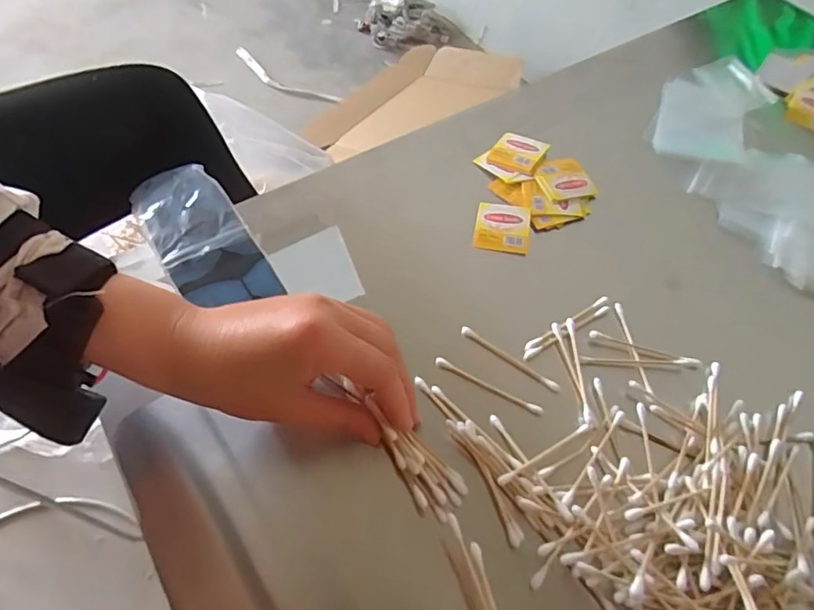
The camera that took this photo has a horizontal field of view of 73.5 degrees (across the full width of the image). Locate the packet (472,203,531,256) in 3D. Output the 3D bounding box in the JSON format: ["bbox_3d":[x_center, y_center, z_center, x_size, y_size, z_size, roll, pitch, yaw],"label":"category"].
[{"bbox_3d":[0.072,-0.060,0.411,0.040,0.004,0.045,11,58,5],"label":"packet"}]

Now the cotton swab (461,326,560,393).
[{"bbox_3d":[0.066,0.036,0.355,0.072,0.008,0.005,33,62,18],"label":"cotton swab"}]

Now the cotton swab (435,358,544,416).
[{"bbox_3d":[0.051,0.051,0.342,0.072,0.005,0.005,25,60,14],"label":"cotton swab"}]

